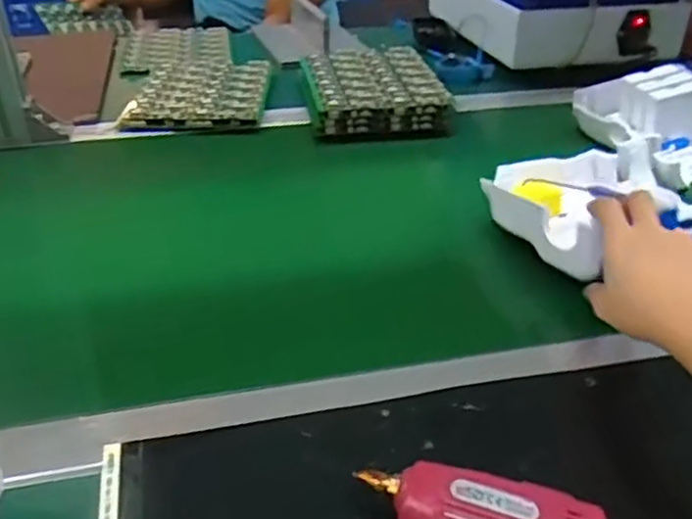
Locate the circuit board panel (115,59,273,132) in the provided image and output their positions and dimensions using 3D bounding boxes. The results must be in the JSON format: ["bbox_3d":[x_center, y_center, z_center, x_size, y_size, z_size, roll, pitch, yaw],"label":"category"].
[{"bbox_3d":[-0.172,-0.201,0.810,0.151,0.021,0.192,1,36,-1],"label":"circuit board panel"}]

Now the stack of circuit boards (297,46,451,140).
[{"bbox_3d":[0.027,-0.205,0.800,0.151,0.040,0.186,-5,36,-9],"label":"stack of circuit boards"}]

